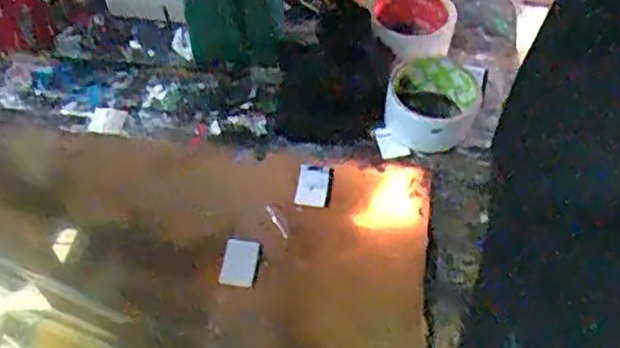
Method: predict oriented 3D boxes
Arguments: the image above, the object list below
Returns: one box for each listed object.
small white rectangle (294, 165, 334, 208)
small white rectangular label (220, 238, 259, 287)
[{"bbox_3d":[0.004,0.011,0.605,0.031,0.039,0.009,10,18,1],"label":"small white rectangle"},{"bbox_3d":[-0.058,0.074,0.552,0.029,0.005,0.038,12,91,-17],"label":"small white rectangular label"}]

